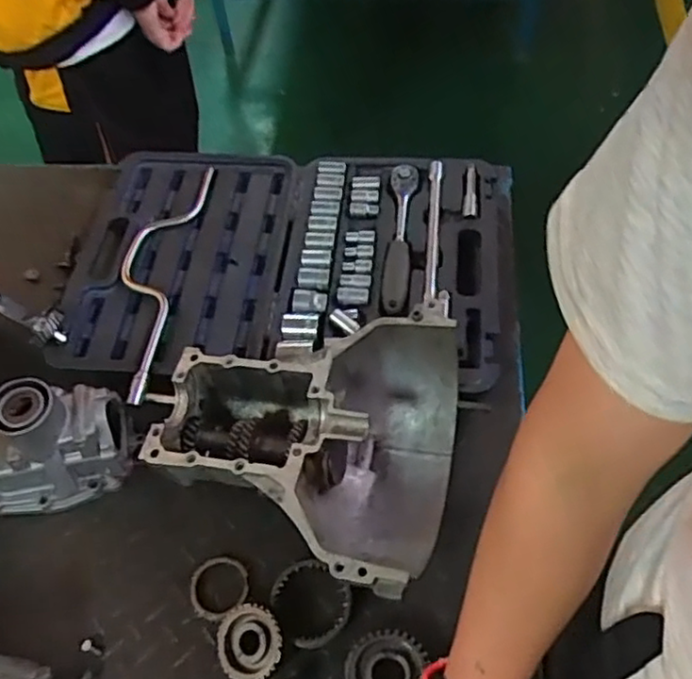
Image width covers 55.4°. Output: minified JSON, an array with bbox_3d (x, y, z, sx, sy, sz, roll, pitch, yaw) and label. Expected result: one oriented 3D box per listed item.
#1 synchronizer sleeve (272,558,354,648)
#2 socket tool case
[{"bbox_3d":[-0.032,0.261,0.663,0.072,0.016,0.080,-31,61,-17],"label":"synchronizer sleeve"},{"bbox_3d":[-0.089,-0.096,0.889,0.612,0.064,0.423,3,56,6],"label":"socket tool case"}]

